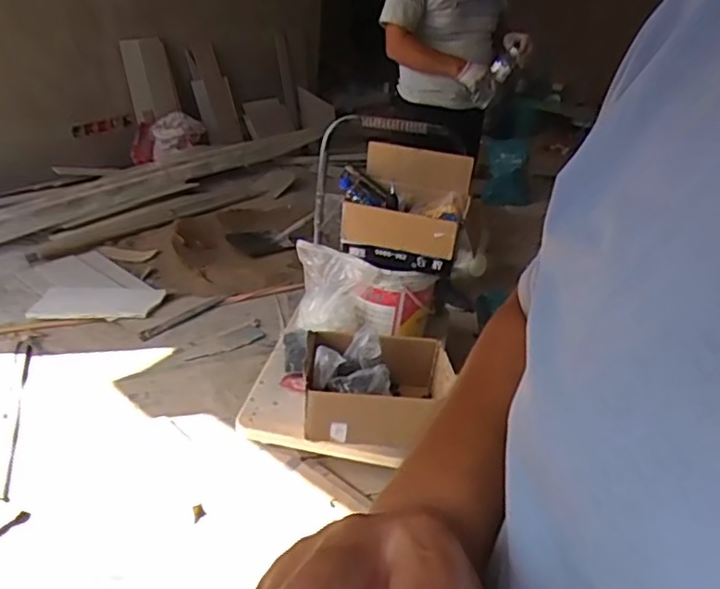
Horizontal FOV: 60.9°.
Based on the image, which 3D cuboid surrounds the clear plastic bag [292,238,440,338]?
[{"bbox_3d":[0.020,-0.002,1.994,0.445,0.266,0.175,5,30,-2],"label":"clear plastic bag"}]

